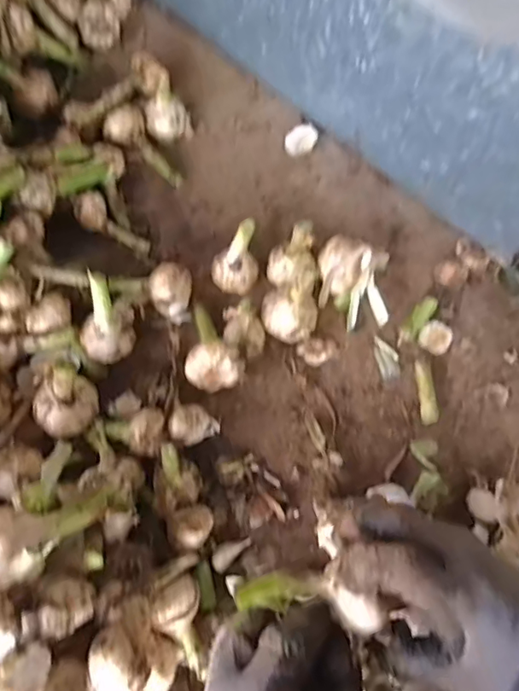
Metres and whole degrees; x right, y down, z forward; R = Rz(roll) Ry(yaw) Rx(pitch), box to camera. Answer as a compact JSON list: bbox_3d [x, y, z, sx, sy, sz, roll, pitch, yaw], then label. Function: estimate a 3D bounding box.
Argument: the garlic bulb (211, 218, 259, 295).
[{"bbox_3d":[-0.028,-0.092,0.562,0.051,0.087,0.044,-2,65,-2],"label":"garlic bulb"}]

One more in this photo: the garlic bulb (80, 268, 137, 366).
[{"bbox_3d":[-0.159,-0.019,0.526,0.048,0.091,0.057,32,69,13],"label":"garlic bulb"}]

